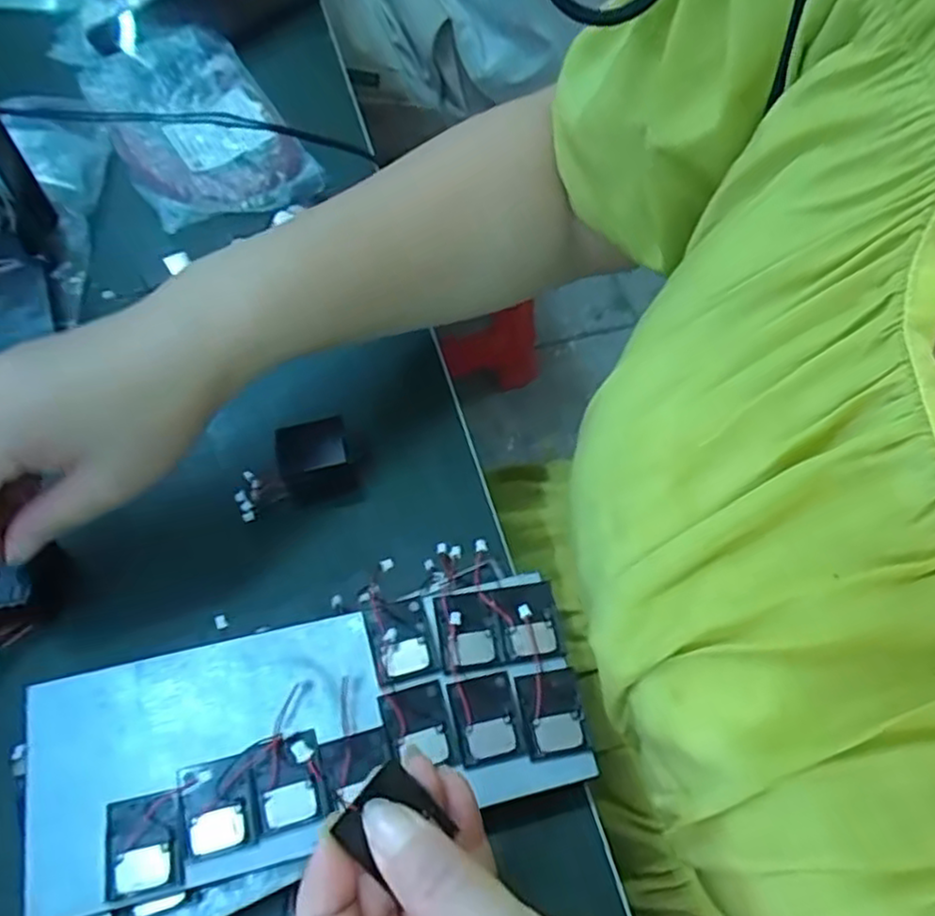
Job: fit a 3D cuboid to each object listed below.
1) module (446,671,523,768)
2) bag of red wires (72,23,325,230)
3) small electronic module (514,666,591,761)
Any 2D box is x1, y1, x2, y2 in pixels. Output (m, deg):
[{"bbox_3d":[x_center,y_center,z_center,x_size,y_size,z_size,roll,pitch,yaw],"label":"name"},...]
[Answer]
[{"bbox_3d":[0.007,0.098,0.270,0.023,0.004,0.030,-11,60,-7],"label":"module"},{"bbox_3d":[-0.186,-0.236,0.477,0.105,0.026,0.197,-27,63,-15],"label":"bag of red wires"},{"bbox_3d":[0.032,0.096,0.272,0.023,0.004,0.030,-10,60,-6],"label":"small electronic module"}]

